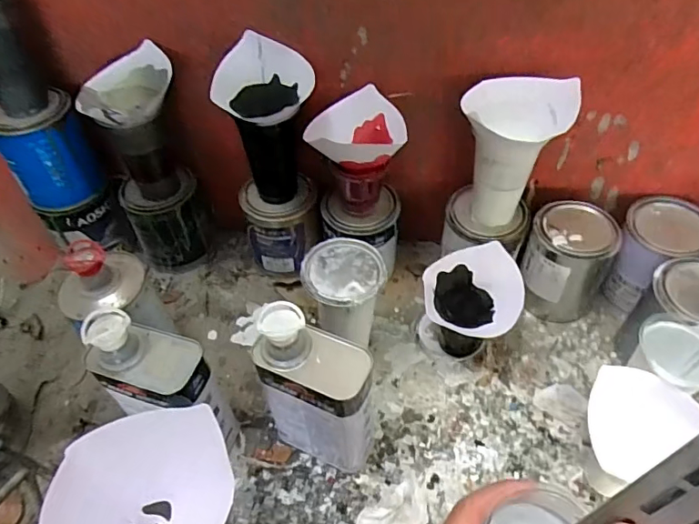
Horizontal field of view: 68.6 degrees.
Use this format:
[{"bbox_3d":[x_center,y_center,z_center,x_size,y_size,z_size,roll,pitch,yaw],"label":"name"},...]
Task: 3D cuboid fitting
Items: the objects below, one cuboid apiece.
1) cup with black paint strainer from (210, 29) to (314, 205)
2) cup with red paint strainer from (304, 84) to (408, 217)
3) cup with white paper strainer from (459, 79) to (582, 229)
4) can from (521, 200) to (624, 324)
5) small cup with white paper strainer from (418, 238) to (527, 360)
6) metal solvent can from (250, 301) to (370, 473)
[{"bbox_3d":[-0.098,-0.168,0.667,0.102,0.209,0.100,-1,51,1],"label":"cup with black paint strainer"},{"bbox_3d":[0.010,-0.137,0.669,0.118,0.129,0.094,0,51,2],"label":"cup with red paint strainer"},{"bbox_3d":[0.186,-0.119,0.611,0.117,0.173,0.084,14,53,14],"label":"cup with white paper strainer"},{"bbox_3d":[0.289,0.004,0.694,0.106,0.145,0.093,23,55,20],"label":"can"},{"bbox_3d":[0.153,0.060,0.663,0.114,0.141,0.096,3,51,5],"label":"small cup with white paper strainer"},{"bbox_3d":[-0.034,0.141,0.544,0.113,0.230,0.058,15,53,14],"label":"metal solvent can"}]

